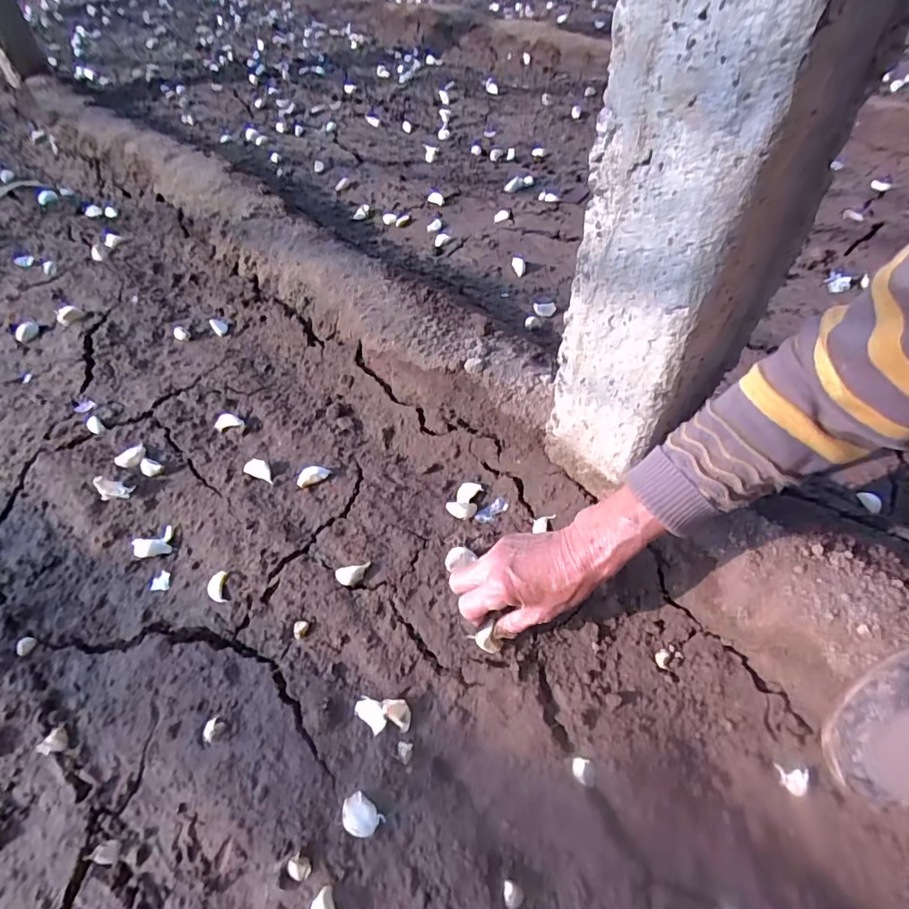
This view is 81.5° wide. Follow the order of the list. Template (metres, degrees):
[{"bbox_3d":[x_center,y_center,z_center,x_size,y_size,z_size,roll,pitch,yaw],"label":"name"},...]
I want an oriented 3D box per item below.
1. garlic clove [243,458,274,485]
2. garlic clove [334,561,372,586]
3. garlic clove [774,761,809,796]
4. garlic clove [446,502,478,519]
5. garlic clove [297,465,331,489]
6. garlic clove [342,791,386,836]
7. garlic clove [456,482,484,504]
[{"bbox_3d":[-0.238,0.019,0.648,0.044,0.012,0.021,18,54,18],"label":"garlic clove"},{"bbox_3d":[-0.104,0.123,0.541,0.036,0.011,0.019,-8,50,-2],"label":"garlic clove"},{"bbox_3d":[0.275,0.266,0.432,0.022,0.021,0.019,11,52,13],"label":"garlic clove"},{"bbox_3d":[0.008,0.062,0.590,0.034,0.009,0.020,-3,50,1],"label":"garlic clove"},{"bbox_3d":[-0.170,0.027,0.635,0.040,0.018,0.020,-14,51,-7],"label":"garlic clove"},{"bbox_3d":[-0.077,0.298,0.434,0.033,0.012,0.025,31,59,26],"label":"garlic clove"},{"bbox_3d":[0.014,0.043,0.604,0.020,0.012,0.034,33,60,27],"label":"garlic clove"}]

